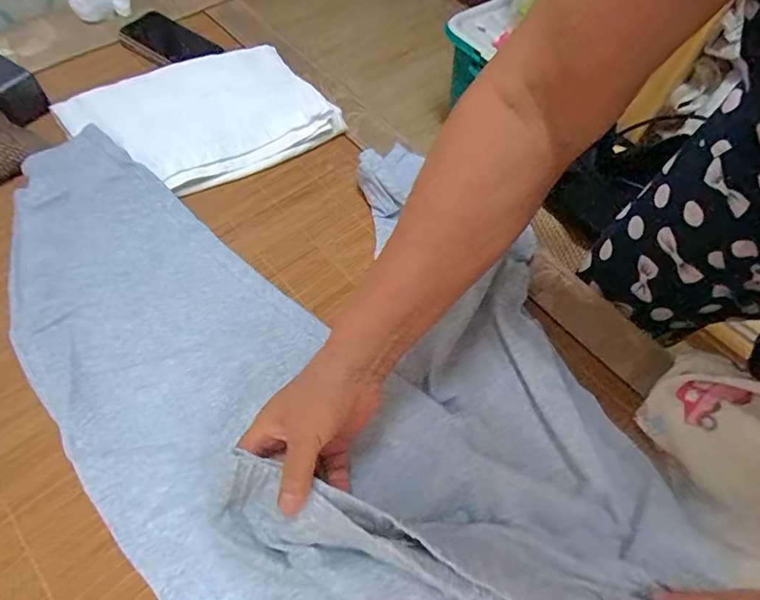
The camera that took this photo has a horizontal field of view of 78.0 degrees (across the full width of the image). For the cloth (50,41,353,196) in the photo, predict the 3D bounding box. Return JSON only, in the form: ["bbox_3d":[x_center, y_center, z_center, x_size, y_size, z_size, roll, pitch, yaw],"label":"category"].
[{"bbox_3d":[-0.218,-0.227,0.588,0.280,0.049,0.185,-30,67,-19],"label":"cloth"}]

